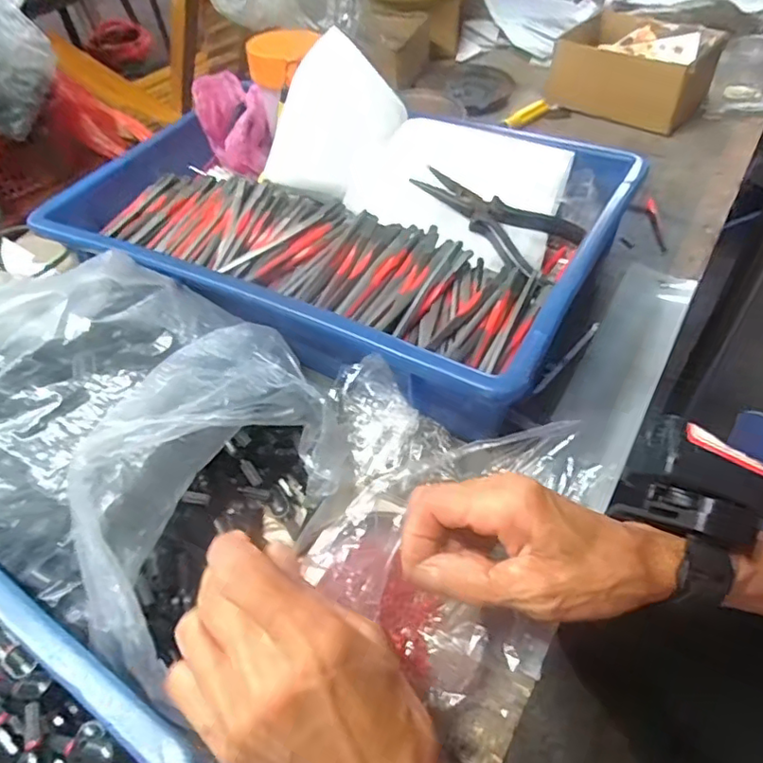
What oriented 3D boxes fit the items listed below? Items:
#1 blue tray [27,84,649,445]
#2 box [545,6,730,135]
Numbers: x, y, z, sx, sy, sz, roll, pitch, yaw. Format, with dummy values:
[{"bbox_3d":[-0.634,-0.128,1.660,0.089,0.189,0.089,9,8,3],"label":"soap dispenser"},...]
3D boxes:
[{"bbox_3d":[-0.037,-0.133,0.484,0.415,0.079,0.272,22,55,22],"label":"blue tray"},{"bbox_3d":[0.278,-0.345,0.642,0.158,0.068,0.124,19,54,19],"label":"box"}]

